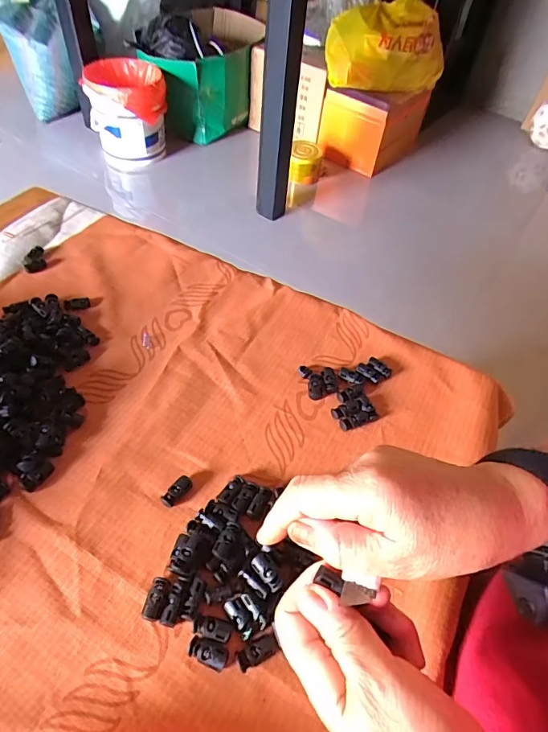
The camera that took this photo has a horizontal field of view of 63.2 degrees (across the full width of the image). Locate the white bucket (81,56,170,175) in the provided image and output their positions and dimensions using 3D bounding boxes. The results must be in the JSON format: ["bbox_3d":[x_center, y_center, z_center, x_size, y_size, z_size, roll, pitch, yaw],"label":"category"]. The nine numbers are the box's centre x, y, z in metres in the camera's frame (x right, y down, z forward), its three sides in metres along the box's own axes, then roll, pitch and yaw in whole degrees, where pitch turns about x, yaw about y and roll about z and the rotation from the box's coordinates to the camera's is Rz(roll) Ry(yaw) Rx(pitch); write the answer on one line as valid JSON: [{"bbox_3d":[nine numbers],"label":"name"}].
[{"bbox_3d":[-0.504,-0.860,1.559,0.257,0.300,0.242,-8,53,-13],"label":"white bucket"}]

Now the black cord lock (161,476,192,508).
[{"bbox_3d":[-0.081,0.104,0.372,0.013,0.010,0.028,35,55,21],"label":"black cord lock"}]

